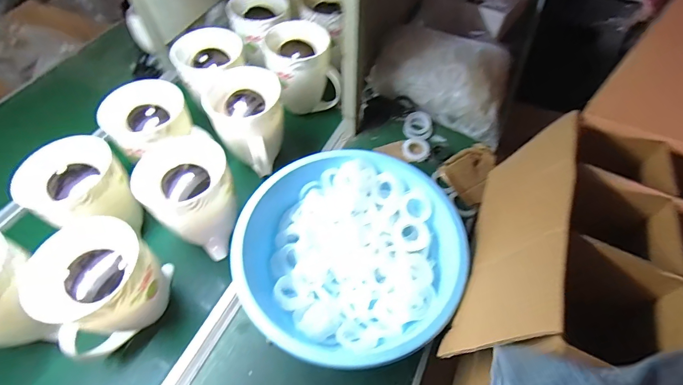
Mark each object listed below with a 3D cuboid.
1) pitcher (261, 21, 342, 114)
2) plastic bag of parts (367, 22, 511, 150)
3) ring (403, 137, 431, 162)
[{"bbox_3d":[-0.102,-0.299,0.900,0.159,0.179,0.161,-21,58,-13],"label":"pitcher"},{"bbox_3d":[0.256,-0.297,0.895,0.334,0.152,0.210,20,58,15],"label":"plastic bag of parts"},{"bbox_3d":[0.178,-0.103,0.850,0.062,0.020,0.061,-1,55,1],"label":"ring"}]

